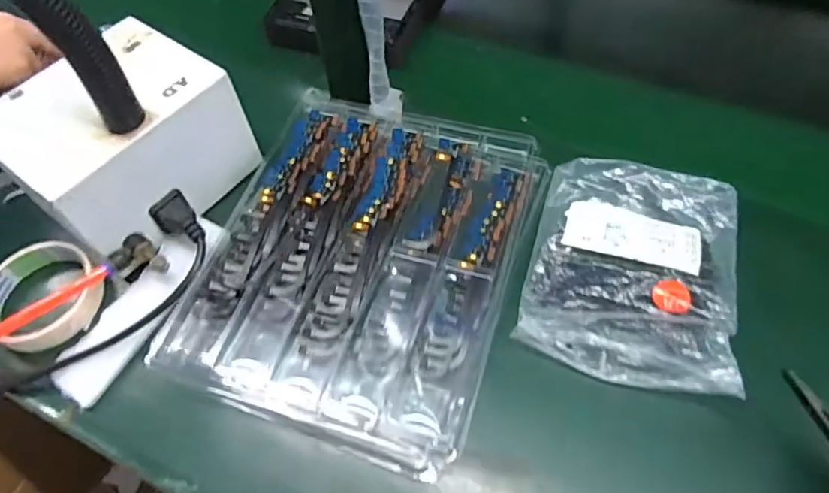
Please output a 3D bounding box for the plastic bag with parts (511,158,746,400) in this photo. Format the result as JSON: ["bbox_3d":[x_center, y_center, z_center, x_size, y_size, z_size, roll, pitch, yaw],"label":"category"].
[{"bbox_3d":[0.162,0.014,0.429,0.144,0.032,0.177,13,58,13],"label":"plastic bag with parts"}]

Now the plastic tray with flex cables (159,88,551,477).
[{"bbox_3d":[-0.036,0.002,0.448,0.224,0.020,0.281,15,59,14],"label":"plastic tray with flex cables"}]

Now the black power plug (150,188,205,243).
[{"bbox_3d":[-0.186,-0.019,0.455,0.028,0.022,0.047,-33,60,-17],"label":"black power plug"}]

